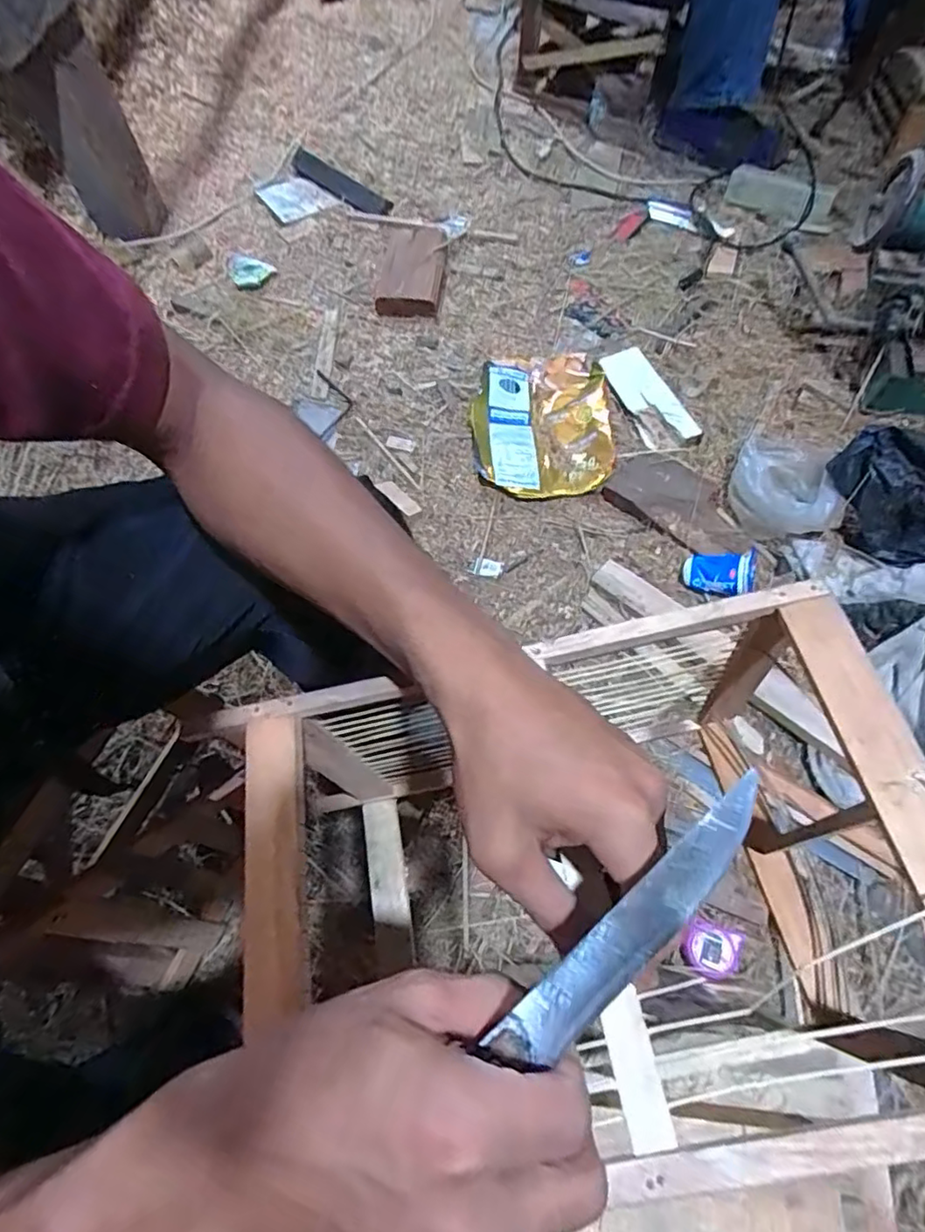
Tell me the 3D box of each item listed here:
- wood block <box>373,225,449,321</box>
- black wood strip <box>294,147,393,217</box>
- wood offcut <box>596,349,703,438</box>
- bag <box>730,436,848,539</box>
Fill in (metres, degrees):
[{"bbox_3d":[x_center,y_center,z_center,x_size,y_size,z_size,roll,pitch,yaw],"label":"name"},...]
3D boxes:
[{"bbox_3d":[-0.094,-0.644,1.128,0.121,0.042,0.224,3,65,3],"label":"wood block"},{"bbox_3d":[-0.258,-0.900,1.253,0.290,0.015,0.056,40,72,18],"label":"black wood strip"},{"bbox_3d":[0.306,-0.372,1.017,0.084,0.014,0.215,-19,66,-7],"label":"wood offcut"},{"bbox_3d":[0.462,-0.183,0.868,0.139,0.076,0.136,17,67,9],"label":"bag"}]

